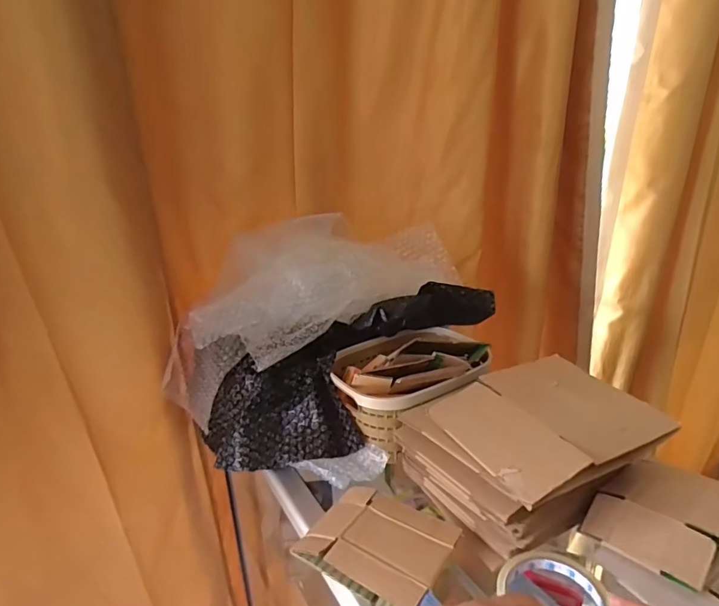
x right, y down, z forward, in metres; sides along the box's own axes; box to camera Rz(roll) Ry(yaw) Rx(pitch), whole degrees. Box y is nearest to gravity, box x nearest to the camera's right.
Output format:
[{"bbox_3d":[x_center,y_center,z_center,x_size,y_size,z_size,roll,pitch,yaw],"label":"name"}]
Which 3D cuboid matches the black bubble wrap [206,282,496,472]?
[{"bbox_3d":[-0.010,0.072,0.653,0.442,0.116,0.190,-33,31,-20],"label":"black bubble wrap"}]

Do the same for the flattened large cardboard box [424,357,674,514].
[{"bbox_3d":[0.193,0.119,0.481,0.186,0.029,0.159,-10,21,-22],"label":"flattened large cardboard box"}]

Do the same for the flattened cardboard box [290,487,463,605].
[{"bbox_3d":[0.017,0.232,0.445,0.134,0.023,0.101,12,34,32],"label":"flattened cardboard box"}]

